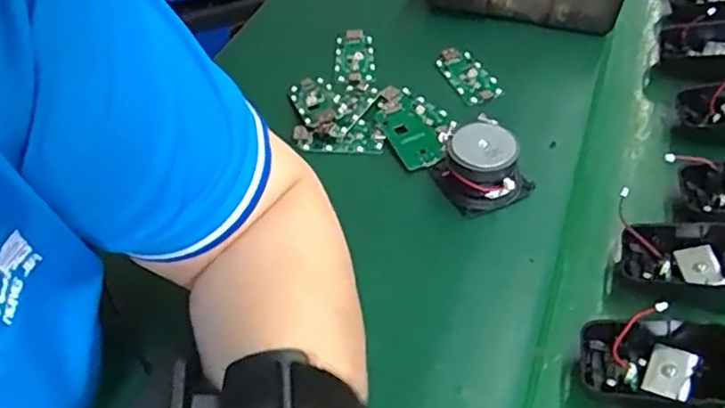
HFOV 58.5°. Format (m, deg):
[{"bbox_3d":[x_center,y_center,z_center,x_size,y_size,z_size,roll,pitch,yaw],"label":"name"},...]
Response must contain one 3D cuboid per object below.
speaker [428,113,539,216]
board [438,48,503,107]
[{"bbox_3d":[0.076,-0.024,0.416,0.048,0.036,0.055,-29,53,-21],"label":"speaker"},{"bbox_3d":[0.082,-0.100,0.502,0.030,0.005,0.065,-17,51,-14],"label":"board"}]

